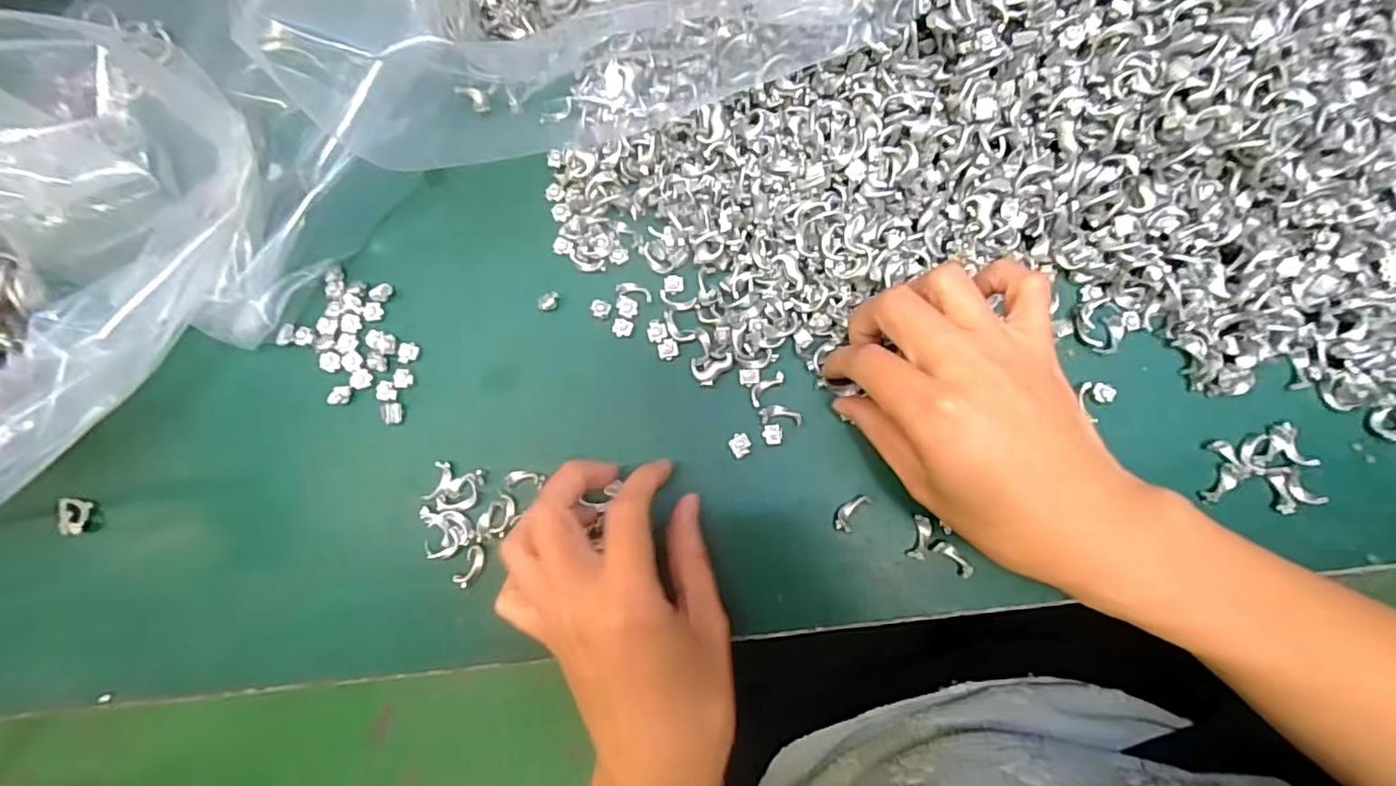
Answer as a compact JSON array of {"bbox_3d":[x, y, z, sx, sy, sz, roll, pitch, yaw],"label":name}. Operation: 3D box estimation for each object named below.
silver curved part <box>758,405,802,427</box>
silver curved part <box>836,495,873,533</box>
[{"bbox_3d":[0.038,0.010,0.280,0.019,0.004,0.009,4,83,2],"label":"silver curved part"},{"bbox_3d":[0.069,0.053,0.273,0.009,0.004,0.019,34,85,5],"label":"silver curved part"}]

